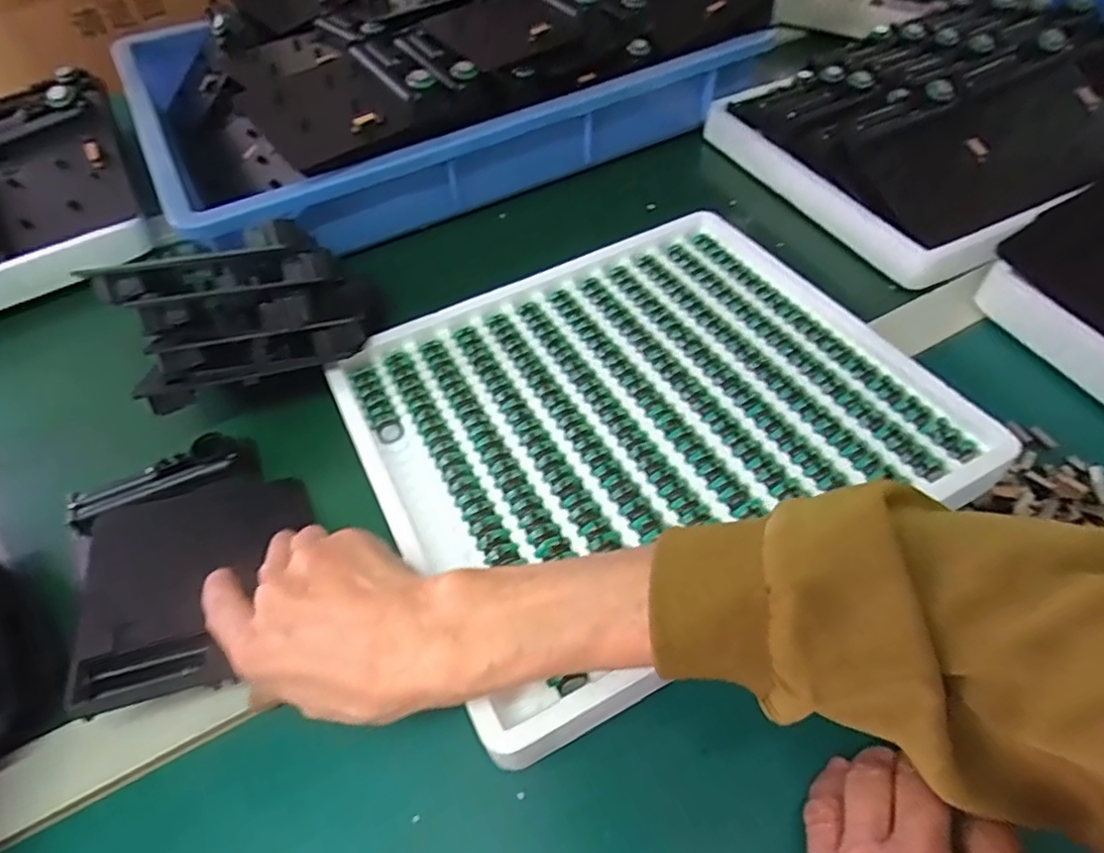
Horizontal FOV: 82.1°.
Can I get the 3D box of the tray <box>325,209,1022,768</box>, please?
[{"bbox_3d":[0.052,-0.009,0.398,0.316,0.037,0.293,-25,55,-15],"label":"tray"}]

